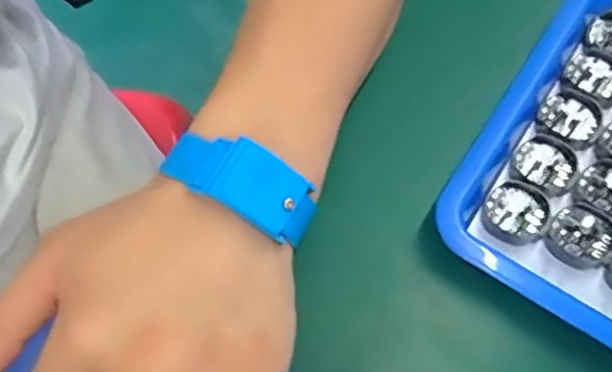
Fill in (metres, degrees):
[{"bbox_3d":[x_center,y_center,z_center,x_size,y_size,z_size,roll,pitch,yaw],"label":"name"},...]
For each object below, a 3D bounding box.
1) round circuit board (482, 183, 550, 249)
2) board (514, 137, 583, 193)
[{"bbox_3d":[0.093,0.014,0.287,0.027,0.011,0.027,0,71,1],"label":"round circuit board"},{"bbox_3d":[0.109,-0.008,0.294,0.028,0.009,0.024,40,76,13],"label":"board"}]

